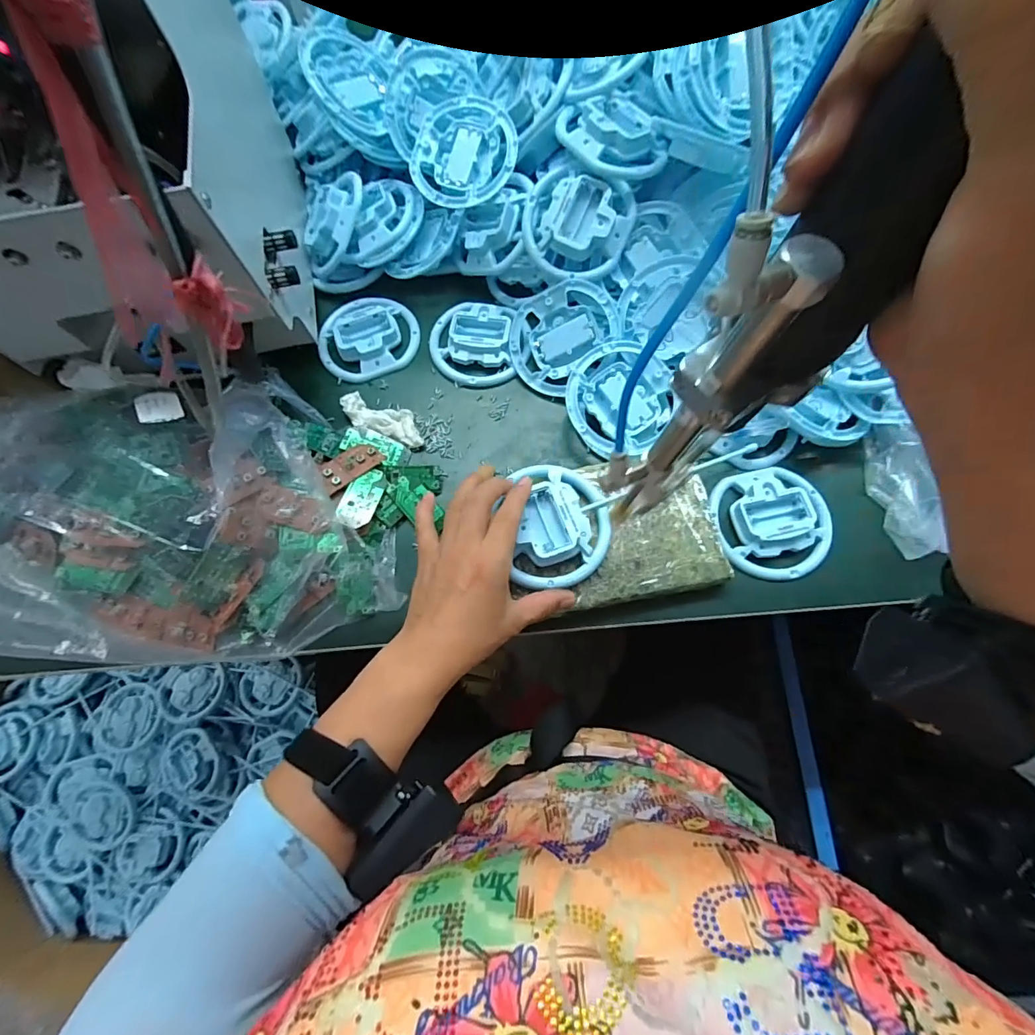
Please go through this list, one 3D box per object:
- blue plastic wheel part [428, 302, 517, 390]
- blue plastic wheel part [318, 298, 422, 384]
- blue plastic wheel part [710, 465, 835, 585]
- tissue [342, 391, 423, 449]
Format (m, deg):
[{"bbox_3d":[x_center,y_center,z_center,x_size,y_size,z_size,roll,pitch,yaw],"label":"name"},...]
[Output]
[{"bbox_3d":[-0.047,-0.177,0.471,0.084,0.020,0.088,-2,73,1],"label":"blue plastic wheel part"},{"bbox_3d":[-0.156,-0.189,0.482,0.102,0.017,0.097,-1,73,2],"label":"blue plastic wheel part"},{"bbox_3d":[0.225,0.003,0.404,0.096,0.017,0.099,-1,73,2],"label":"blue plastic wheel part"},{"bbox_3d":[-0.132,-0.097,0.451,0.094,0.014,0.035,22,75,8],"label":"tissue"}]

